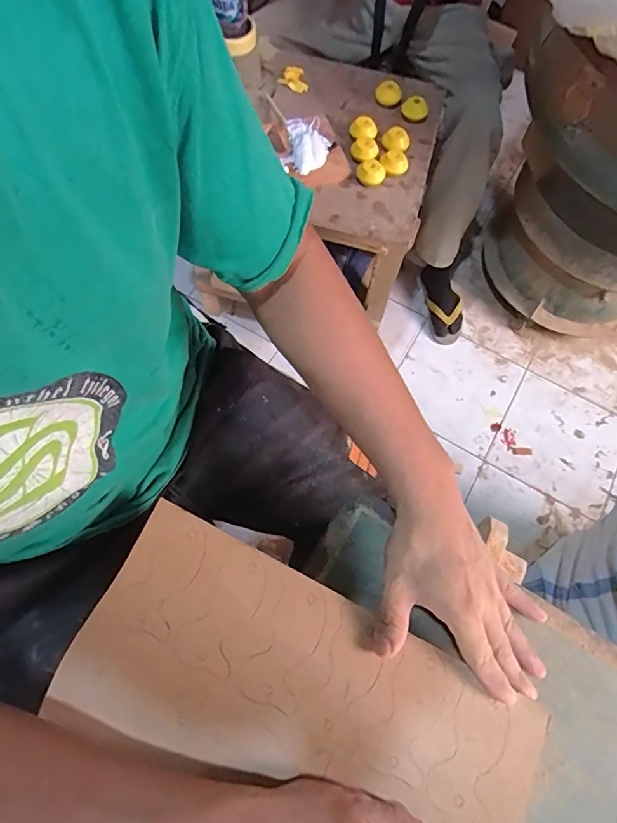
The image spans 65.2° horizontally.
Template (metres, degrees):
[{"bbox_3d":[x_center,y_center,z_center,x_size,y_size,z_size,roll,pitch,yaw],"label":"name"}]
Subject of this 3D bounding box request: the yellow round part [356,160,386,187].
[{"bbox_3d":[0.109,-0.415,0.838,0.049,0.020,0.041,11,67,2],"label":"yellow round part"}]

